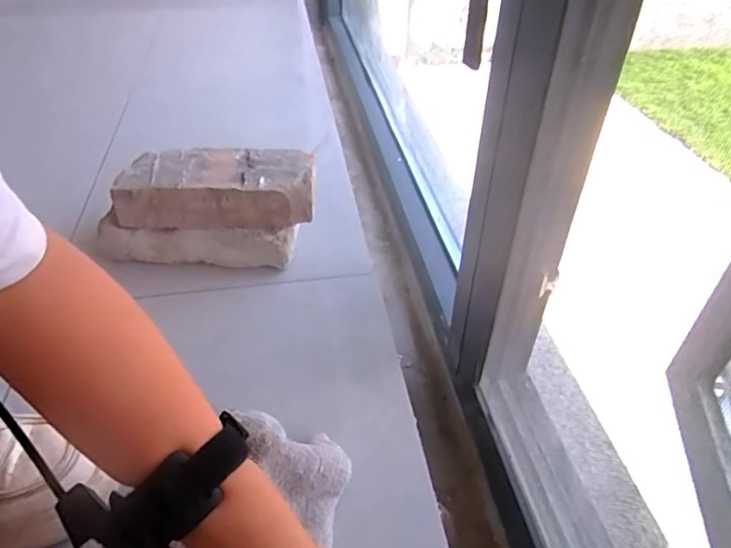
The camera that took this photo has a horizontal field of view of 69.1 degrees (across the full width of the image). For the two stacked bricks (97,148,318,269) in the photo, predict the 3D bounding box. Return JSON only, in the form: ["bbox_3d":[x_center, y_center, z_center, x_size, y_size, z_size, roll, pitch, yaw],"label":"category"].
[{"bbox_3d":[-0.190,-0.080,0.691,0.249,0.128,0.132,-2,42,-1],"label":"two stacked bricks"}]

